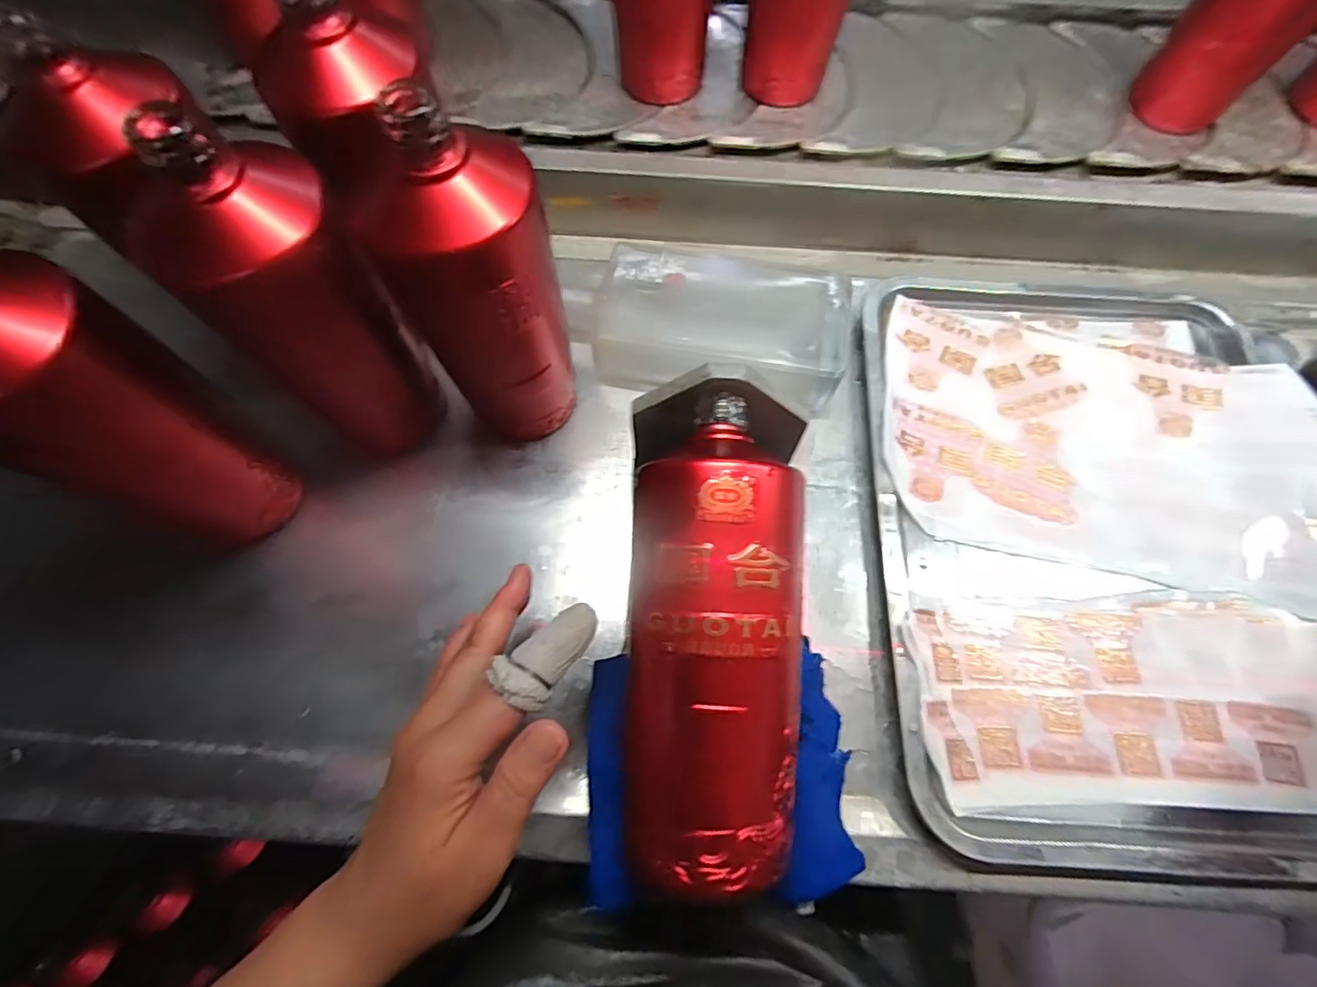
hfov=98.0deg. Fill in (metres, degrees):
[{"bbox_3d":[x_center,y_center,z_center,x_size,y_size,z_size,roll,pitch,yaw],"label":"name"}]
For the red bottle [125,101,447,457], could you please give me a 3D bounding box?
[{"bbox_3d":[-0.185,-0.095,0.319,0.072,0.208,0.078,0,71,0],"label":"red bottle"}]

